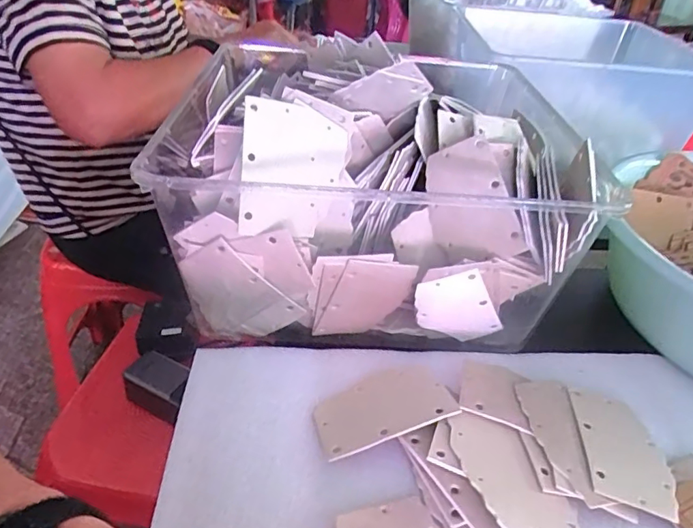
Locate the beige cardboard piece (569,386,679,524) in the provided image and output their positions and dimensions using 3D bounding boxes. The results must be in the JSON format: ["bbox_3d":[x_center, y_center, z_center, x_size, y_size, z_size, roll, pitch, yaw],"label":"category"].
[{"bbox_3d":[0.169,0.113,0.324,0.054,0.004,0.082,16,32,-1],"label":"beige cardboard piece"}]

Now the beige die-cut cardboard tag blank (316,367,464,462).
[{"bbox_3d":[0.022,0.091,0.334,0.084,0.006,0.055,-17,27,-11],"label":"beige die-cut cardboard tag blank"}]

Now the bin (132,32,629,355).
[{"bbox_3d":[0.015,-0.061,0.419,0.291,0.150,0.223,4,36,-1],"label":"bin"}]

